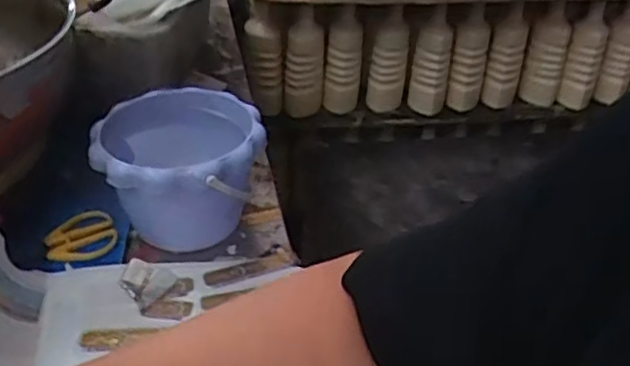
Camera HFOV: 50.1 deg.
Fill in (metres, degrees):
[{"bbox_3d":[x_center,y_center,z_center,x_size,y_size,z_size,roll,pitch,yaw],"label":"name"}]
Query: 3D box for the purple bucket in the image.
[{"bbox_3d":[-0.128,-0.009,0.659,0.146,0.115,0.139,3,35,-2],"label":"purple bucket"}]

